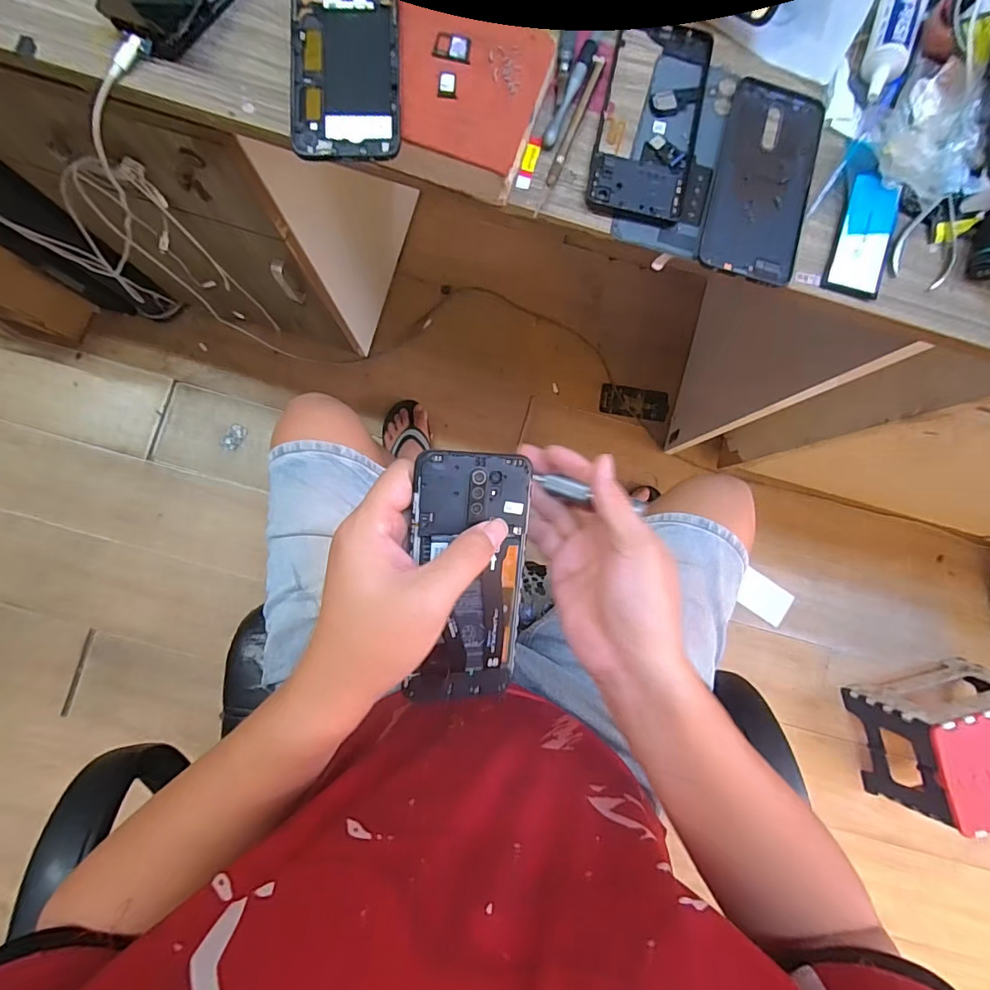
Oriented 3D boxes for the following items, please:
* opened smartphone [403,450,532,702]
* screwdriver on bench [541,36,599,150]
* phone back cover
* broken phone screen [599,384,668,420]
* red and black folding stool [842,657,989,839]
[{"bbox_3d":[-0.016,0.054,0.305,0.071,0.007,0.158,1,99,-22],"label":"opened smartphone"},{"bbox_3d":[0.059,-0.315,0.384,0.011,0.010,0.090,24,85,0],"label":"screwdriver on bench"},{"bbox_3d":[0.212,-0.250,0.386,0.074,0.005,0.161,14,85,-1],"label":"phone back cover"},{"bbox_3d":[0.326,-0.217,1.145,0.157,0.008,0.068,8,85,-2],"label":"broken phone screen"},{"bbox_3d":[0.933,0.501,0.991,0.282,0.227,0.215,-15,86,-4],"label":"red and black folding stool"}]

